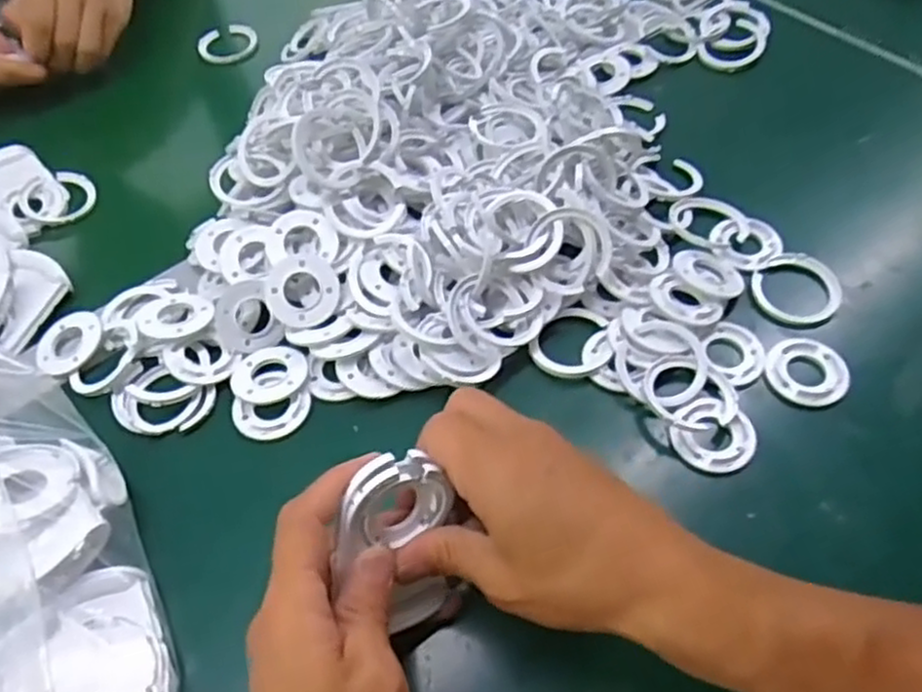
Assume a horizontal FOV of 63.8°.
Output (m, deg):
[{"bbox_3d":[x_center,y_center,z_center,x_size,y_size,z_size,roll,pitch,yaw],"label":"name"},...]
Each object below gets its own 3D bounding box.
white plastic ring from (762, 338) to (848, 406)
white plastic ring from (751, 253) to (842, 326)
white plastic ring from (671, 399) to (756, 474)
[{"bbox_3d":[0.195,0.014,0.417,0.043,0.006,0.041,-1,56,1],"label":"white plastic ring"},{"bbox_3d":[0.205,-0.035,0.452,0.050,0.014,0.045,35,64,23],"label":"white plastic ring"},{"bbox_3d":[0.135,0.048,0.397,0.041,0.009,0.040,-1,56,1],"label":"white plastic ring"}]

